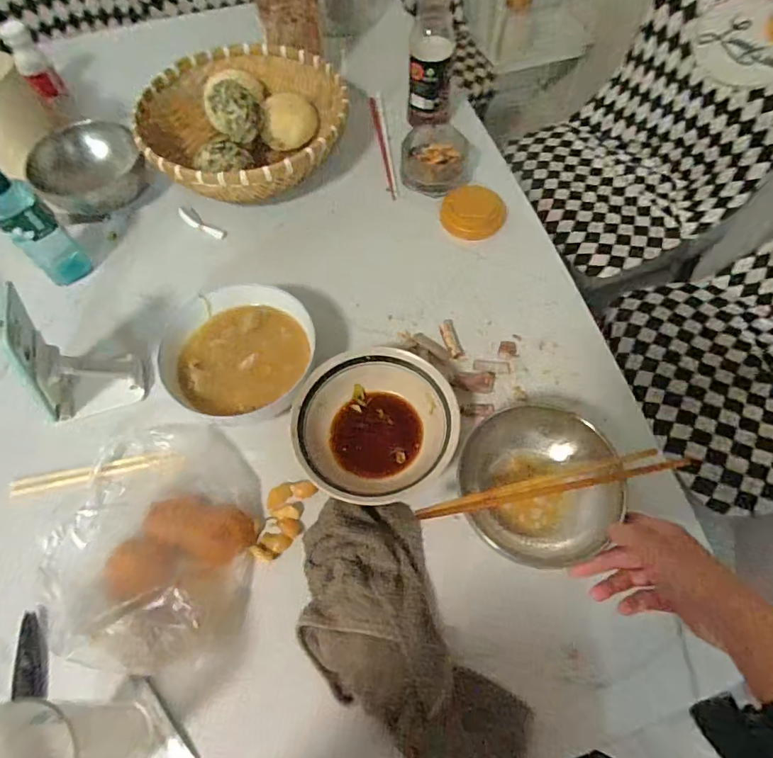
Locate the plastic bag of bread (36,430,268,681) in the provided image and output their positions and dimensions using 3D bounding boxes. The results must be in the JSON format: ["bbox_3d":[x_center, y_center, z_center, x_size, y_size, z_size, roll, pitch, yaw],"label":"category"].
[{"bbox_3d":[-0.244,0.152,0.497,0.221,0.047,0.236,5,63,5],"label":"plastic bag of bread"}]

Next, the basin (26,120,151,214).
[{"bbox_3d":[-0.430,-0.301,0.726,0.143,0.076,0.143,0,63,1],"label":"basin"}]

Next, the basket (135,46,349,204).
[{"bbox_3d":[-0.208,-0.380,0.746,0.290,0.101,0.299,-1,63,2],"label":"basket"}]

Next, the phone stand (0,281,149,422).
[{"bbox_3d":[-0.350,-0.027,0.529,0.112,0.157,0.075,-27,65,-11],"label":"phone stand"}]

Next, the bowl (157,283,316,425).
[{"bbox_3d":[-0.171,-0.025,0.582,0.168,0.055,0.168,-1,63,2],"label":"bowl"}]

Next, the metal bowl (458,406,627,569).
[{"bbox_3d":[0.148,0.104,0.489,0.146,0.064,0.132,32,69,17],"label":"metal bowl"}]

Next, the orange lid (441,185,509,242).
[{"bbox_3d":[0.121,-0.236,0.700,0.087,0.012,0.094,-1,63,2],"label":"orange lid"}]

